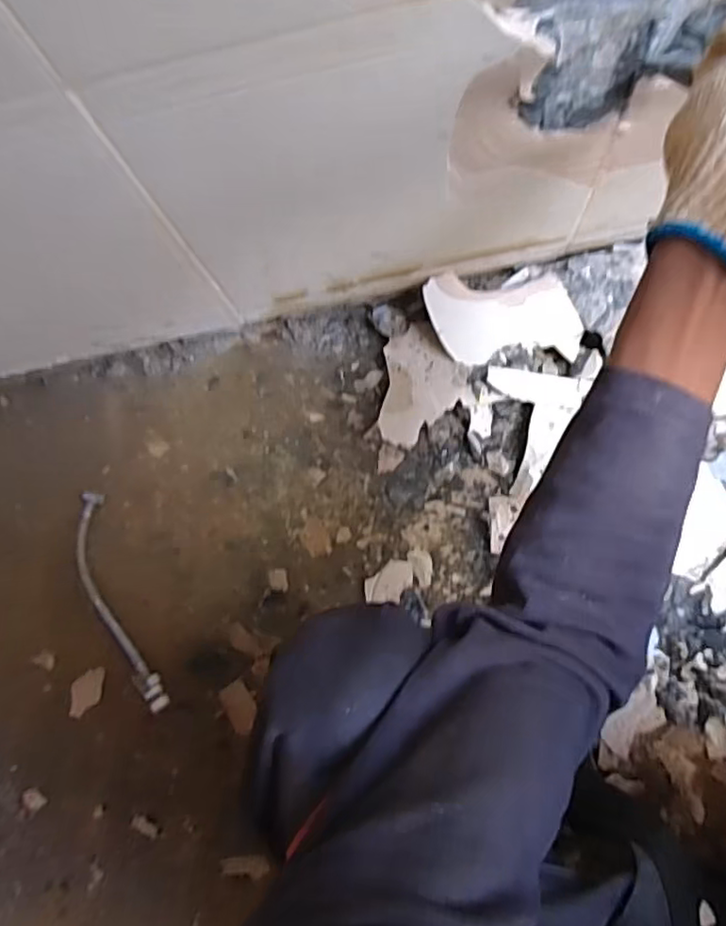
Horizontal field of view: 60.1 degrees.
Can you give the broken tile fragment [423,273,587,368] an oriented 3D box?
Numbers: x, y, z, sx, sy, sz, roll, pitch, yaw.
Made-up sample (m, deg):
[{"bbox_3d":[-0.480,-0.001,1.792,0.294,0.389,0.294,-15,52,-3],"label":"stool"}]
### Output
[{"bbox_3d":[0.135,-0.144,0.631,0.139,0.009,0.083,-2,108,2],"label":"broken tile fragment"}]

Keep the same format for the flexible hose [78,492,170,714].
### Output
[{"bbox_3d":[-0.267,0.149,0.668,0.048,0.014,0.242,-23,80,1],"label":"flexible hose"}]

